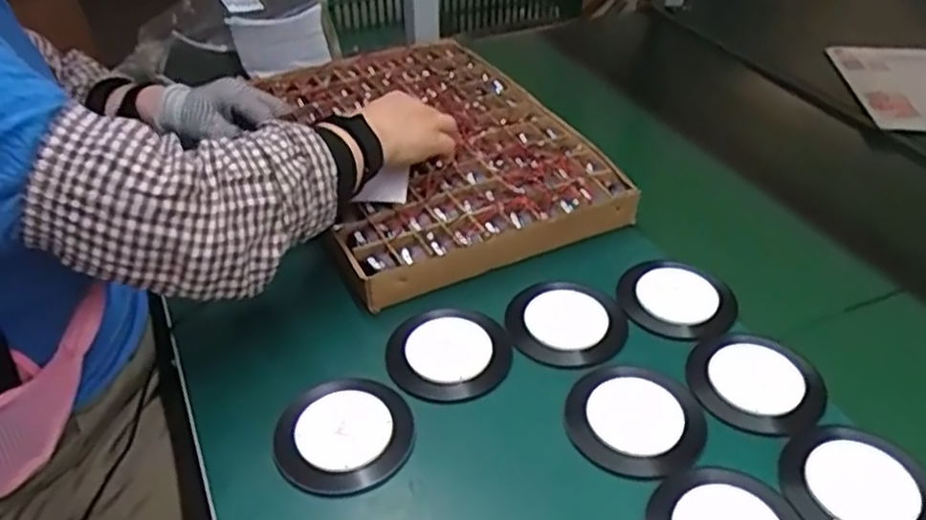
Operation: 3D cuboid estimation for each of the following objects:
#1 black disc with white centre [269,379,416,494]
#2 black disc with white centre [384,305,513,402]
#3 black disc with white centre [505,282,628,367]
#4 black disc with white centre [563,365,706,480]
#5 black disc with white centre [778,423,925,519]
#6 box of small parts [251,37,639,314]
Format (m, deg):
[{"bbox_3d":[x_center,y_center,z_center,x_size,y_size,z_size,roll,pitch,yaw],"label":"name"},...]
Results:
[{"bbox_3d":[-0.085,0.122,0.532,0.092,0.014,0.095,-1,39,1],"label":"black disc with white centre"},{"bbox_3d":[-0.010,0.077,0.595,0.098,0.018,0.091,-1,39,1],"label":"black disc with white centre"},{"bbox_3d":[0.088,0.051,0.618,0.093,0.010,0.092,-1,39,1],"label":"black disc with white centre"},{"bbox_3d":[0.126,0.111,0.535,0.098,0.015,0.094,-1,39,1],"label":"black disc with white centre"},{"bbox_3d":[0.265,0.152,0.487,0.094,0.013,0.091,-1,39,1],"label":"black disc with white centre"},{"bbox_3d":[-0.040,-0.127,0.809,0.293,0.059,0.419,-17,41,-18],"label":"box of small parts"}]

